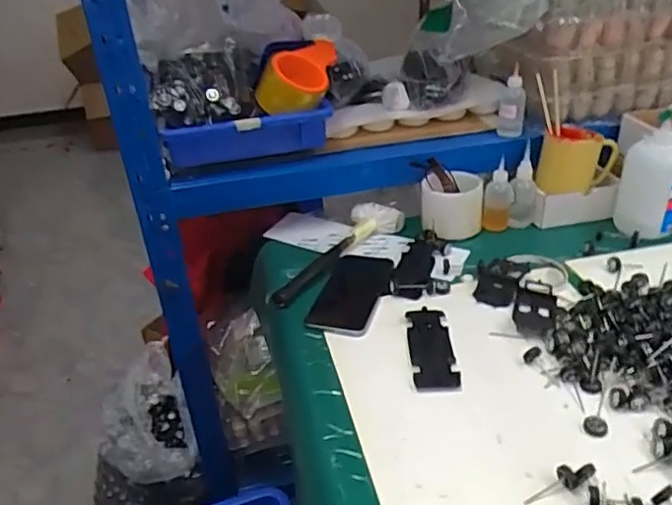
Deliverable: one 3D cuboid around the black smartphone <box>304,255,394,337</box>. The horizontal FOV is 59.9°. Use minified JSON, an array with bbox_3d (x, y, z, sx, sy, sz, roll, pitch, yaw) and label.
[{"bbox_3d":[0.023,0.045,0.745,0.081,0.007,0.162,7,33,16],"label":"black smartphone"}]

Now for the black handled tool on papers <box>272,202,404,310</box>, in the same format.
[{"bbox_3d":[0.009,-0.005,0.808,0.078,0.026,0.241,14,36,26],"label":"black handled tool on papers"}]

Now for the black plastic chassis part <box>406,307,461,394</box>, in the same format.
[{"bbox_3d":[0.104,0.102,0.643,0.045,0.007,0.128,-2,32,2],"label":"black plastic chassis part"}]

